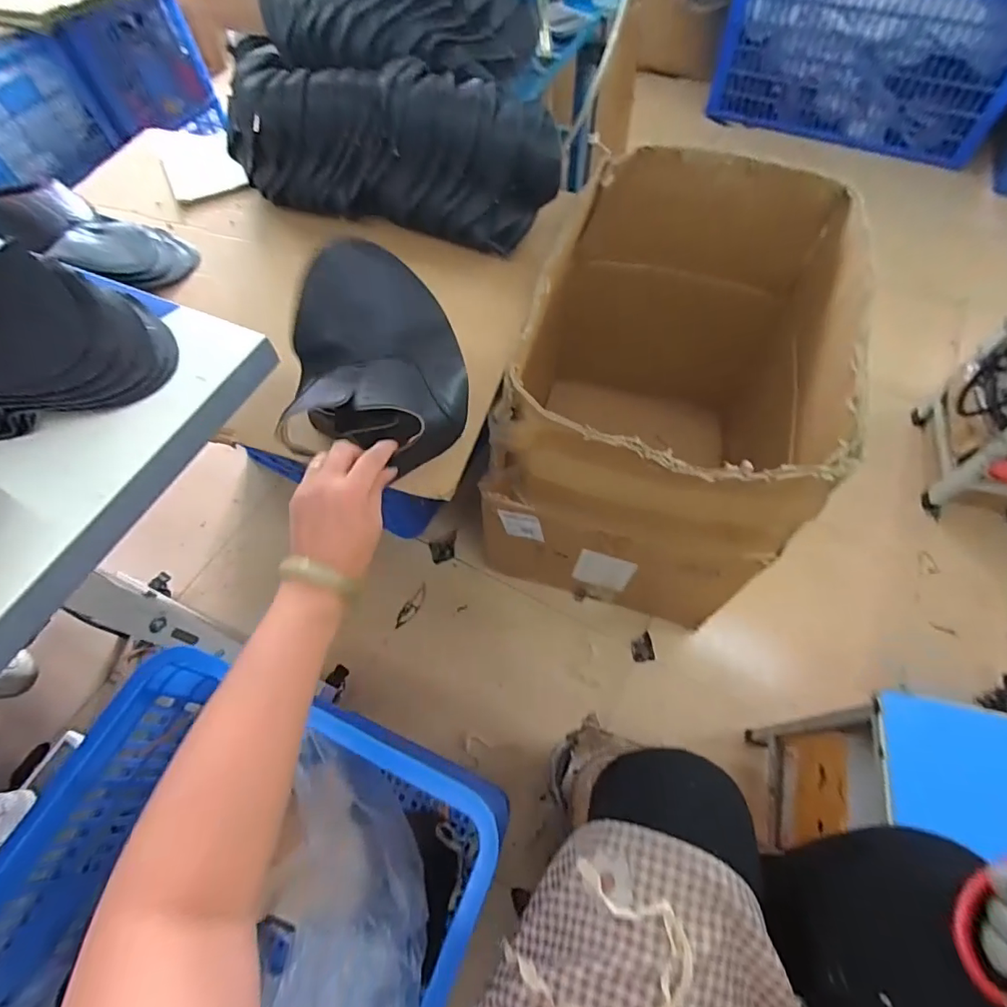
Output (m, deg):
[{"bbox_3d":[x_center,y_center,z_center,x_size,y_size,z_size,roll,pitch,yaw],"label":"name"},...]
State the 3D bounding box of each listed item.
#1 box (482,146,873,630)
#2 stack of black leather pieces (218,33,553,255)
[{"bbox_3d":[0.319,-0.228,1.028,0.541,0.614,0.779,10,62,9],"label":"box"},{"bbox_3d":[-0.183,-0.550,0.782,0.556,0.176,0.131,19,64,13],"label":"stack of black leather pieces"}]

